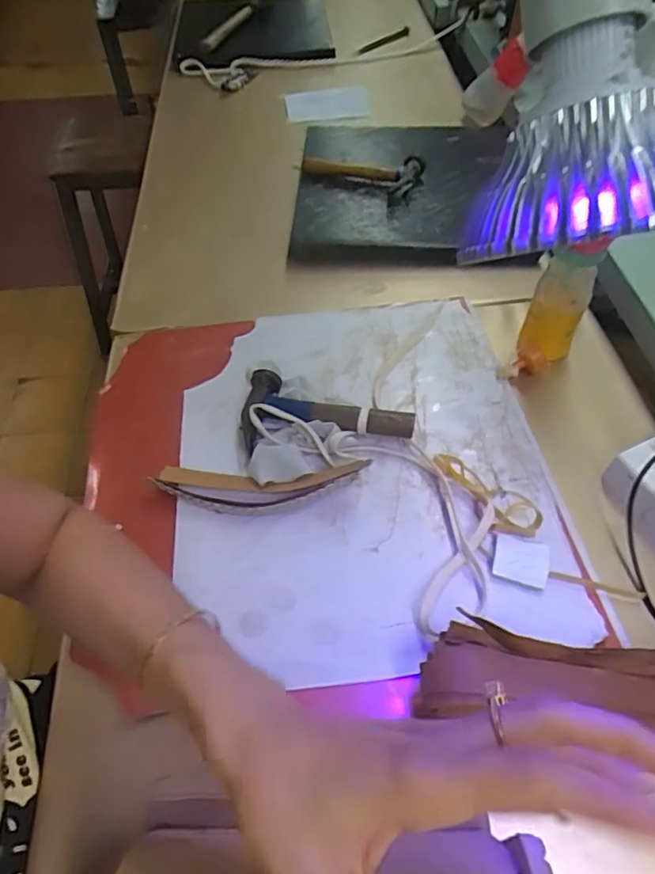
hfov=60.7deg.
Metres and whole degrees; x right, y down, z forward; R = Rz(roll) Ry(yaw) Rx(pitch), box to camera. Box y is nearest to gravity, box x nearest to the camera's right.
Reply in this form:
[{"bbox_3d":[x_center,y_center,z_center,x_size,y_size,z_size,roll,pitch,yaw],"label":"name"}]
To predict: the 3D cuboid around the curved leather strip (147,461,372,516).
[{"bbox_3d":[-0.058,0.042,0.475,0.176,0.024,0.043,0,53,2],"label":"curved leather strip"}]

